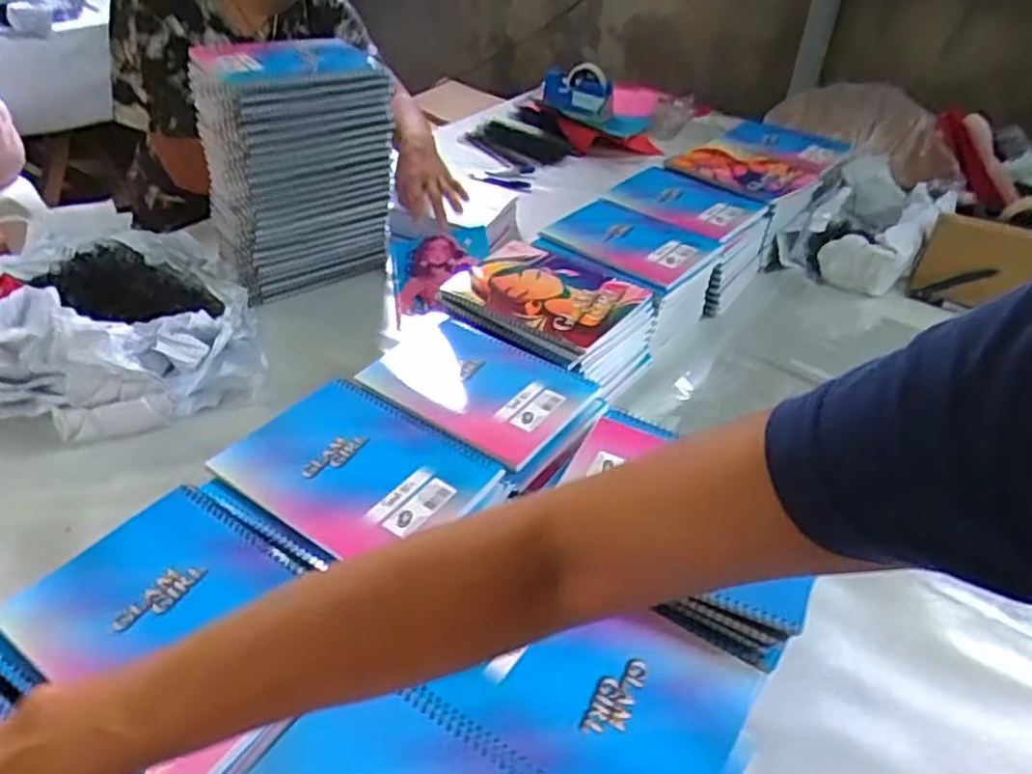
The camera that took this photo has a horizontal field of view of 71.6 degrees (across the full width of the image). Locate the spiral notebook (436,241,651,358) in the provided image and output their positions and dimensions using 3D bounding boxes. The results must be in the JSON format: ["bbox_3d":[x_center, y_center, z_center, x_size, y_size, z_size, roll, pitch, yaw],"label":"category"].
[{"bbox_3d":[0.032,-0.110,0.831,0.194,0.014,0.157,25,42,27],"label":"spiral notebook"}]

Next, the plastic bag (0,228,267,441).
[{"bbox_3d":[-0.464,-0.078,0.821,0.312,0.124,0.309,-13,40,-21],"label":"plastic bag"}]

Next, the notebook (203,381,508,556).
[{"bbox_3d":[-0.132,0.063,0.591,0.193,0.016,0.148,25,41,26],"label":"notebook"}]

